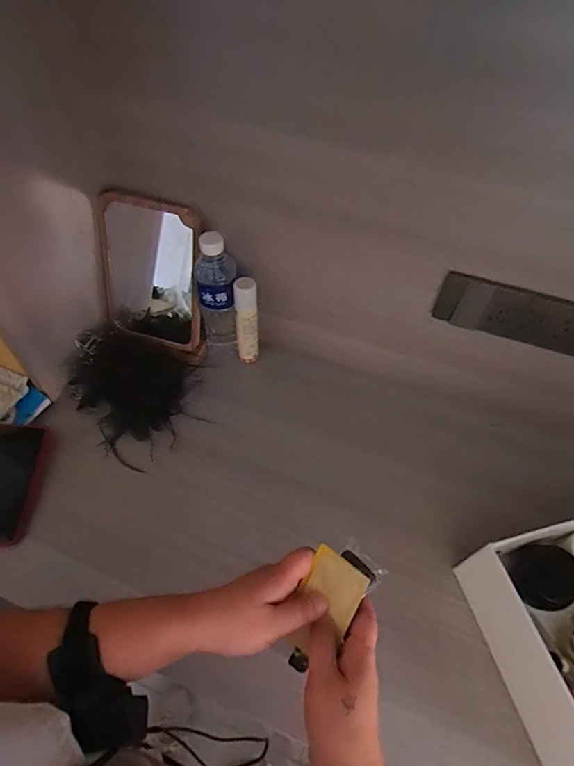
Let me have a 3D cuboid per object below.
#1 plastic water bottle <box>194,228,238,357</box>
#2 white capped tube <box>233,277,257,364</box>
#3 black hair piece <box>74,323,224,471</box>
[{"bbox_3d":[-0.104,-0.127,0.658,0.055,0.217,0.054,-5,54,-7],"label":"plastic water bottle"},{"bbox_3d":[-0.062,-0.091,0.669,0.032,0.159,0.024,-5,54,-7],"label":"white capped tube"},{"bbox_3d":[-0.231,0.000,0.672,0.176,0.052,0.225,-36,63,-25],"label":"black hair piece"}]

